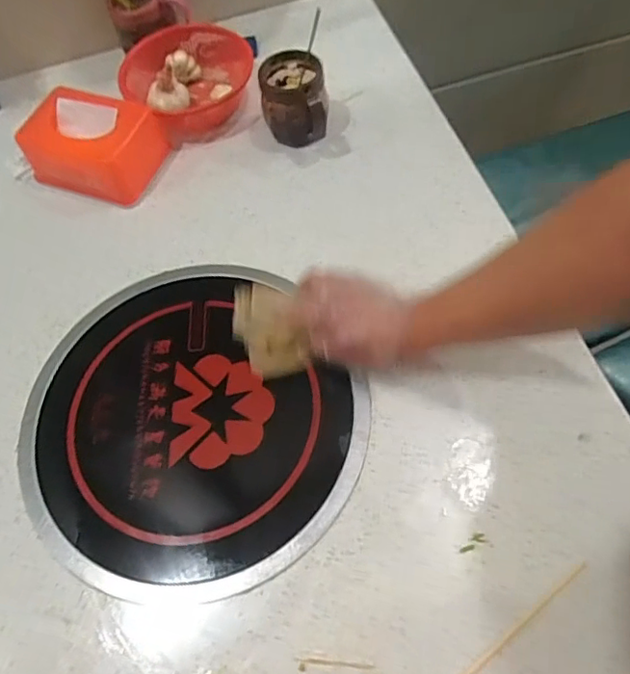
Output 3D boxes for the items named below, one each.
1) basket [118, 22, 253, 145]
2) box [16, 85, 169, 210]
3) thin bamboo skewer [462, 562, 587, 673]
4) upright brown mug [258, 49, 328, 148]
[{"bbox_3d":[-0.172,-0.358,0.772,0.184,0.064,0.148,-42,68,-16],"label":"basket"},{"bbox_3d":[-0.283,-0.244,0.712,0.151,0.078,0.120,21,66,14],"label":"box"},{"bbox_3d":[0.147,0.263,0.462,0.220,0.006,0.007,-34,66,-13],"label":"thin bamboo skewer"},{"bbox_3d":[-0.026,-0.297,0.711,0.085,0.093,0.094,0,63,4],"label":"upright brown mug"}]

